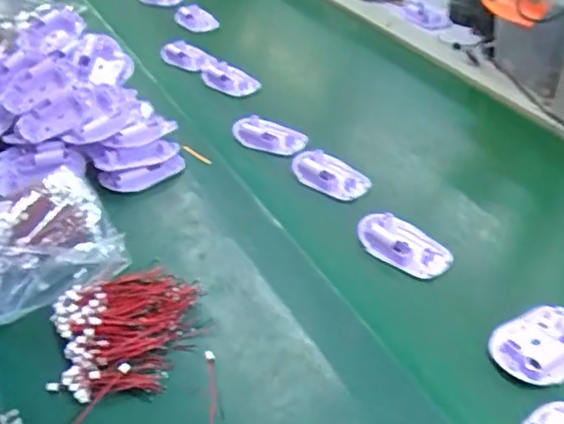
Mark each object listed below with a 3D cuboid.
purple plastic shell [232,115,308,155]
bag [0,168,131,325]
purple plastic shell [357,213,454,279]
[{"bbox_3d":[-0.018,-0.099,0.764,0.093,0.021,0.057,20,45,24],"label":"purple plastic shell"},{"bbox_3d":[-0.238,0.028,0.597,0.135,0.048,0.163,-21,44,-21],"label":"bag"},{"bbox_3d":[0.125,0.031,0.613,0.057,0.026,0.095,-33,49,-32],"label":"purple plastic shell"}]

